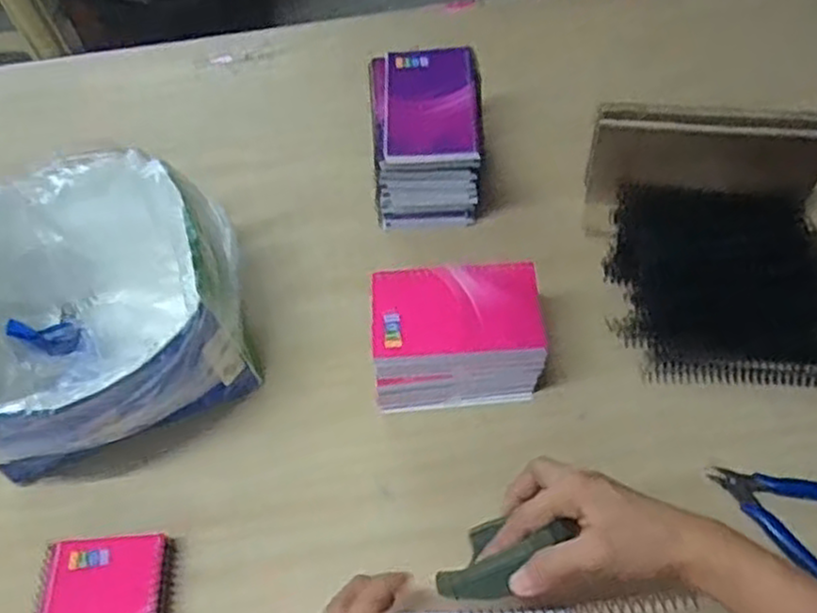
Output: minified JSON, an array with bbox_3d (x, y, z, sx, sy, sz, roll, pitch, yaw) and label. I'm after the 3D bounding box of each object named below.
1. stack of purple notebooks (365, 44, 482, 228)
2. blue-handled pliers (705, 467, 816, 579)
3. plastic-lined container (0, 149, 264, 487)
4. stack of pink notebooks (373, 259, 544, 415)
[{"bbox_3d":[0.018,-0.153,0.706,0.098,0.132,0.136,-2,58,4],"label":"stack of purple notebooks"},{"bbox_3d":[0.284,0.152,0.551,0.114,0.015,0.078,27,64,20],"label":"blue-handled pliers"},{"bbox_3d":[-0.256,0.016,0.613,0.242,0.155,0.219,-21,58,-9],"label":"plastic-lined container"},{"bbox_3d":[0.040,0.028,0.609,0.133,0.094,0.086,-5,57,1],"label":"stack of pink notebooks"}]

